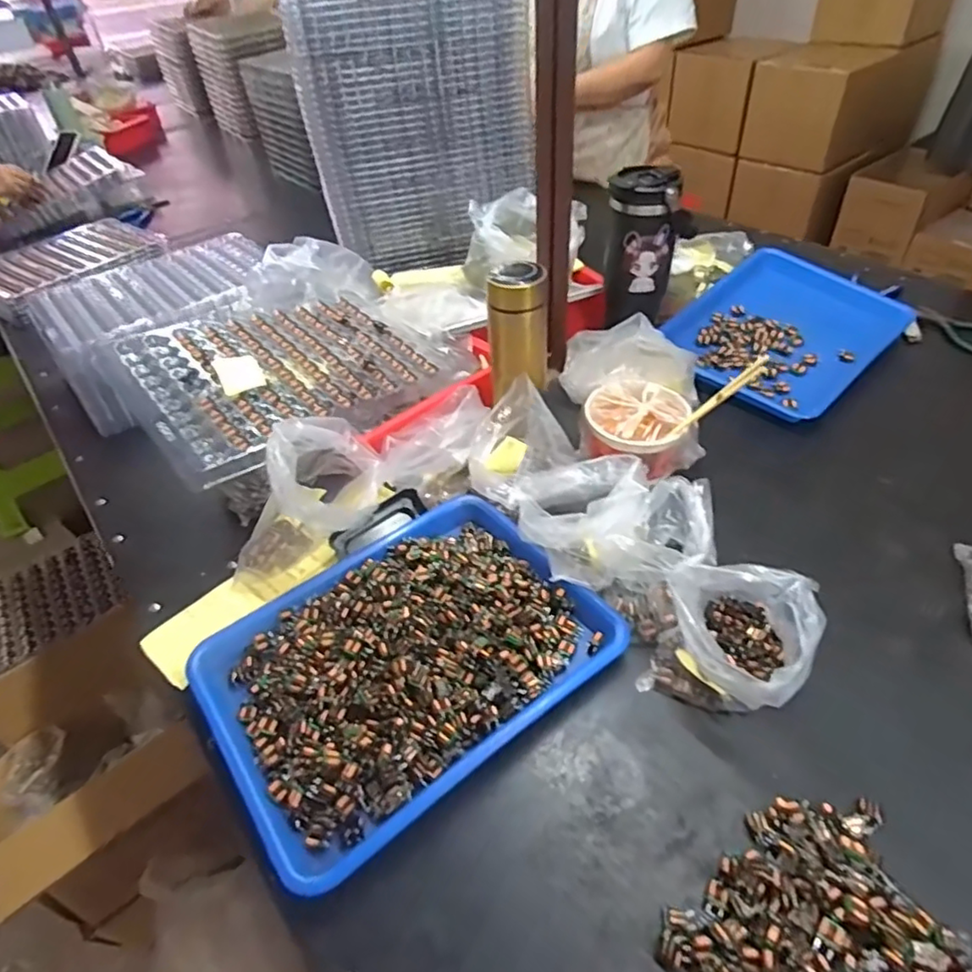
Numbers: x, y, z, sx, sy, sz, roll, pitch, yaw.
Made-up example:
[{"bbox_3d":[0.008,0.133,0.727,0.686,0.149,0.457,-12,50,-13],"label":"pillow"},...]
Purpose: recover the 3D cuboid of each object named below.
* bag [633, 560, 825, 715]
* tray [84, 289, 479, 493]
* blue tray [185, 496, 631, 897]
[{"bbox_3d":[0.208,0.126,0.521,0.118,0.097,0.114,23,50,27],"label":"bag"},{"bbox_3d":[-0.235,-0.152,0.749,0.275,0.039,0.381,40,50,24],"label":"tray"},{"bbox_3d":[-0.071,0.148,0.556,0.329,0.047,0.248,-31,49,-25],"label":"blue tray"}]

